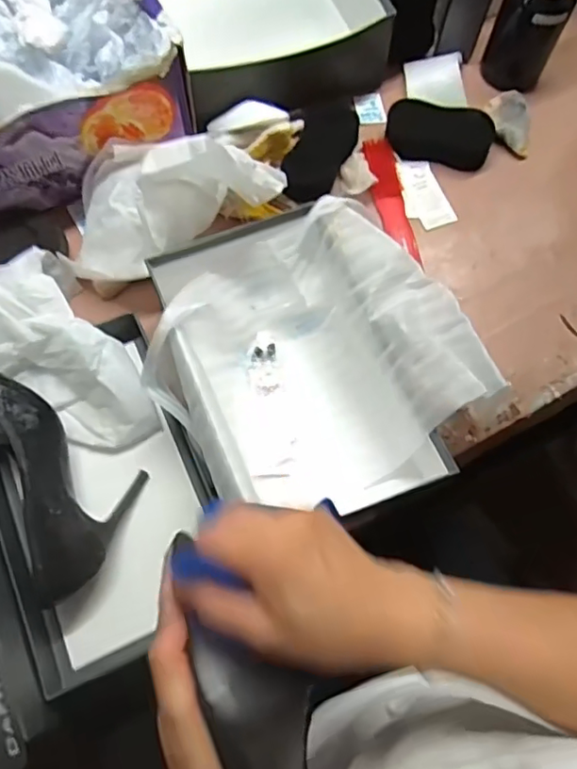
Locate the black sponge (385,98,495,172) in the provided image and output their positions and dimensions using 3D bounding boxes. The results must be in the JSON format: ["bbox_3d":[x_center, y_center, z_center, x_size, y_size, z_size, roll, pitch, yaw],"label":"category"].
[{"bbox_3d":[0.181,-0.300,0.692,0.125,0.034,0.061,5,70,0],"label":"black sponge"}]

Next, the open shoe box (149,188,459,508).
[{"bbox_3d":[0.008,-0.017,0.542,0.213,0.096,0.280,-17,72,-8],"label":"open shoe box"}]

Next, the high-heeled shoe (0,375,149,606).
[{"bbox_3d":[-0.214,0.058,0.521,0.110,0.072,0.240,-29,74,-12],"label":"high-heeled shoe"}]

